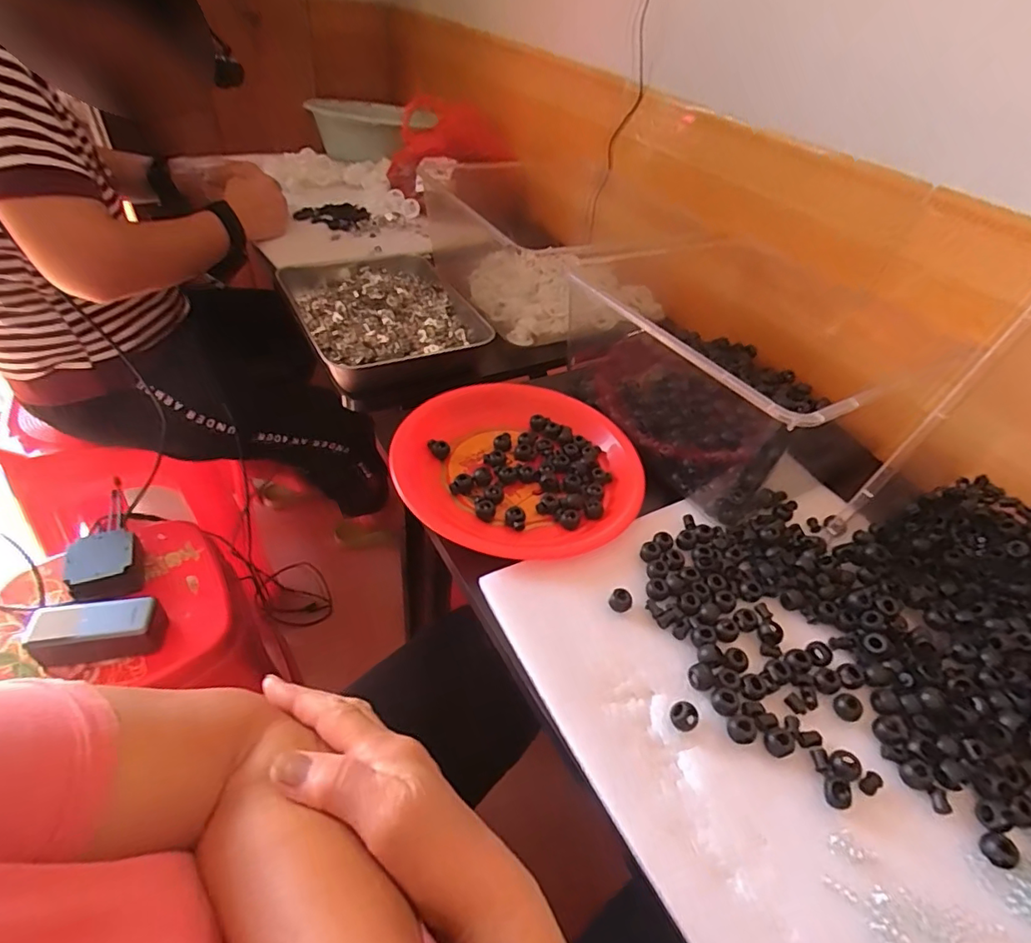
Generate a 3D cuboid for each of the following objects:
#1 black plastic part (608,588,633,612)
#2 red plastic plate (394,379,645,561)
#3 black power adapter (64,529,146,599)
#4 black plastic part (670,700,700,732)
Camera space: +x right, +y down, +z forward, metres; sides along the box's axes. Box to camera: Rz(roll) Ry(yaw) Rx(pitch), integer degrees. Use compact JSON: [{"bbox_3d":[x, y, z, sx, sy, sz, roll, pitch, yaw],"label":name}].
[{"bbox_3d":[0.081,0.099,0.410,0.016,0.010,0.017,5,44,-4],"label":"black plastic part"},{"bbox_3d":[0.006,-0.011,0.506,0.222,0.026,0.220,32,48,22],"label":"red plastic plate"},{"bbox_3d":[-0.534,0.128,0.705,0.077,0.049,0.087,-16,49,-14],"label":"black power adapter"},{"bbox_3d":[0.110,0.161,0.351,0.017,0.016,0.017,5,44,-4],"label":"black plastic part"}]

